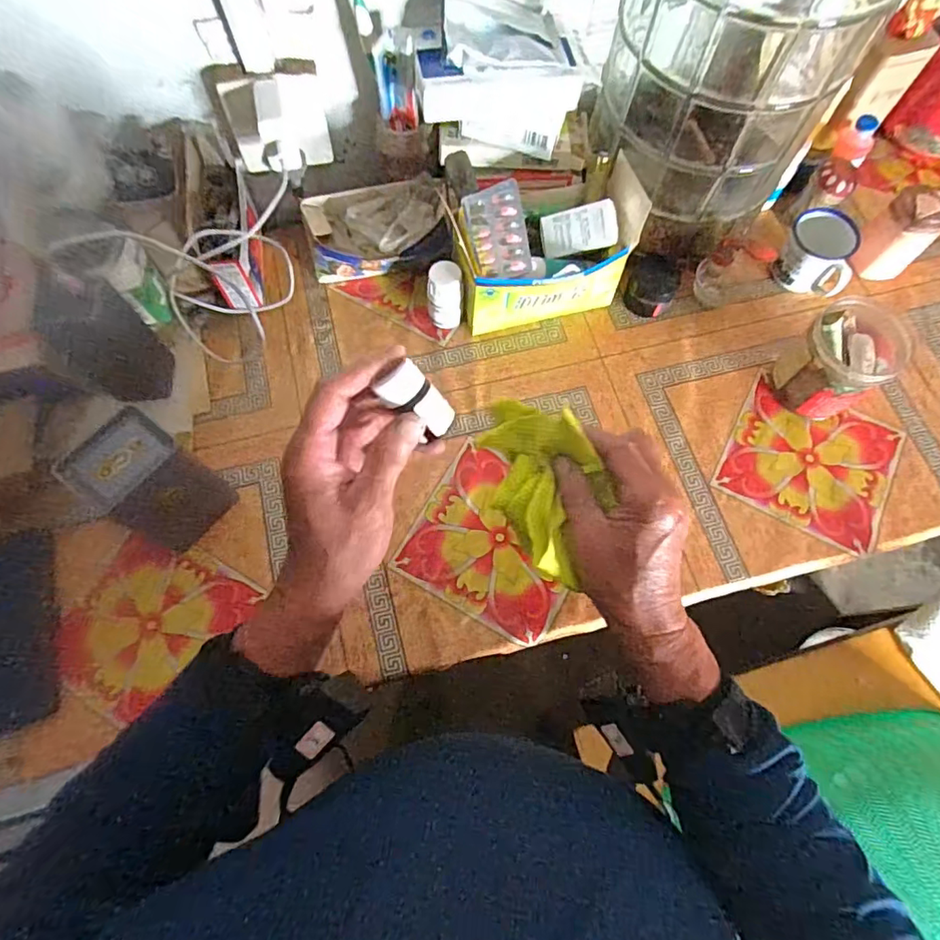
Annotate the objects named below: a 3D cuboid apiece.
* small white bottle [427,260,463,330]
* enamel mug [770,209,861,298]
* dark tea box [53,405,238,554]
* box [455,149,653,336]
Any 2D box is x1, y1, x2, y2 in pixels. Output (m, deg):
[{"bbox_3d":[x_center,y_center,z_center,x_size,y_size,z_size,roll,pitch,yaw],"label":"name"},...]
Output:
[{"bbox_3d":[-0.026,-0.184,0.572,0.036,0.064,0.038,1,70,1],"label":"small white bottle"},{"bbox_3d":[0.376,-0.232,0.587,0.072,0.063,0.060,26,72,10],"label":"enamel mug"},{"bbox_3d":[-0.276,0.013,0.472,0.071,0.123,0.080,38,75,14],"label":"dark tea box"},{"bbox_3d":[0.075,-0.219,0.550,0.171,0.127,0.098,-16,72,-6],"label":"box"}]

